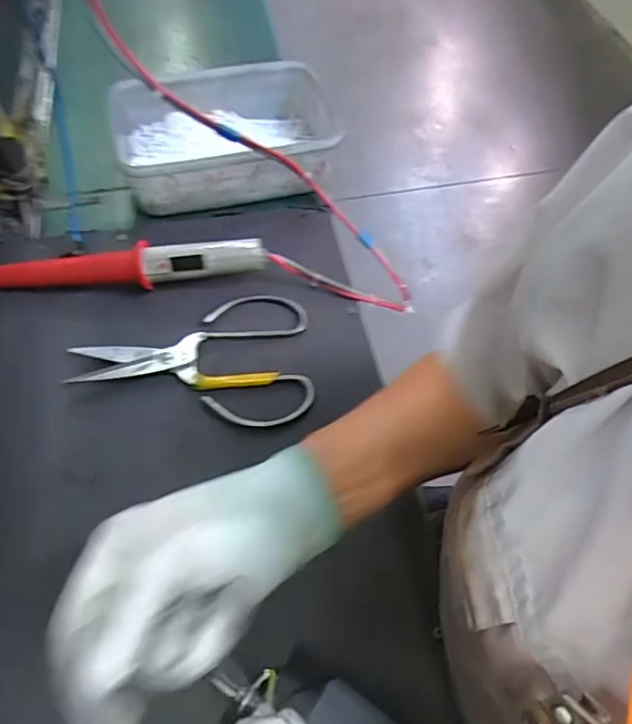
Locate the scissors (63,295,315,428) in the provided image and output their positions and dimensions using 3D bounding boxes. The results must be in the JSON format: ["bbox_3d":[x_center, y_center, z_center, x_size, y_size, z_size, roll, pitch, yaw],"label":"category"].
[{"bbox_3d":[-0.103,-0.004,0.473,0.193,0.010,0.131,-4,57,-4],"label":"scissors"}]

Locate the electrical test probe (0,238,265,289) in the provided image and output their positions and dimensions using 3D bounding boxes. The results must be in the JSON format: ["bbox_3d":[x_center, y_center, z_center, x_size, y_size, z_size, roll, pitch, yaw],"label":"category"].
[{"bbox_3d":[-0.183,-0.084,0.512,0.268,0.038,0.029,-1,56,-2],"label":"electrical test probe"}]

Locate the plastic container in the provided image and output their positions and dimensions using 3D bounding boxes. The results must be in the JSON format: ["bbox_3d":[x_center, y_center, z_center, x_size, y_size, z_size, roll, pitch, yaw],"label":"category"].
[{"bbox_3d":[-0.096,-0.238,0.595,0.221,0.065,0.170,-13,57,-7],"label":"plastic container"}]

